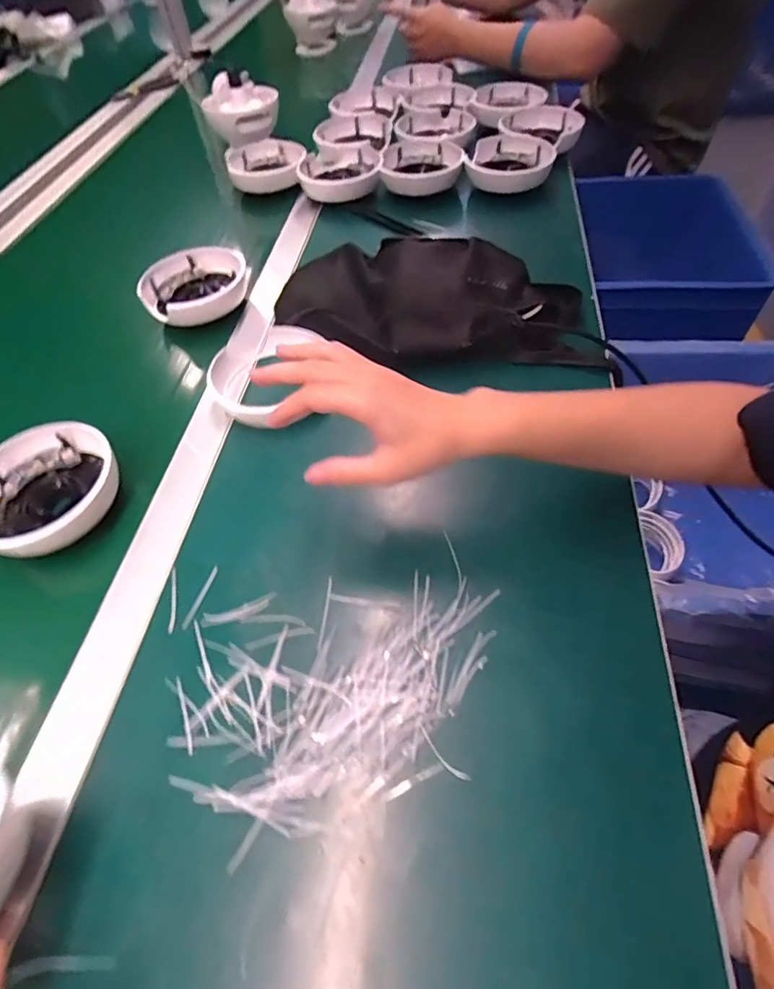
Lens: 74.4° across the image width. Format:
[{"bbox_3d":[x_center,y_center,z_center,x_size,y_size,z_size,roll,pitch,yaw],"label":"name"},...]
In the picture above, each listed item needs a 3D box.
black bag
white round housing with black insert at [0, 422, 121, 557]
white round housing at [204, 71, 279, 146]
[{"bbox_3d":[0.049,-0.189,0.496,0.304,0.065,0.140,-2,52,4],"label":"black bag"},{"bbox_3d":[-0.278,-0.007,0.415,0.103,0.033,0.117,35,63,27],"label":"white round housing with black insert"},{"bbox_3d":[-0.225,-0.598,0.791,0.111,0.072,0.111,-11,52,-4],"label":"white round housing"}]

